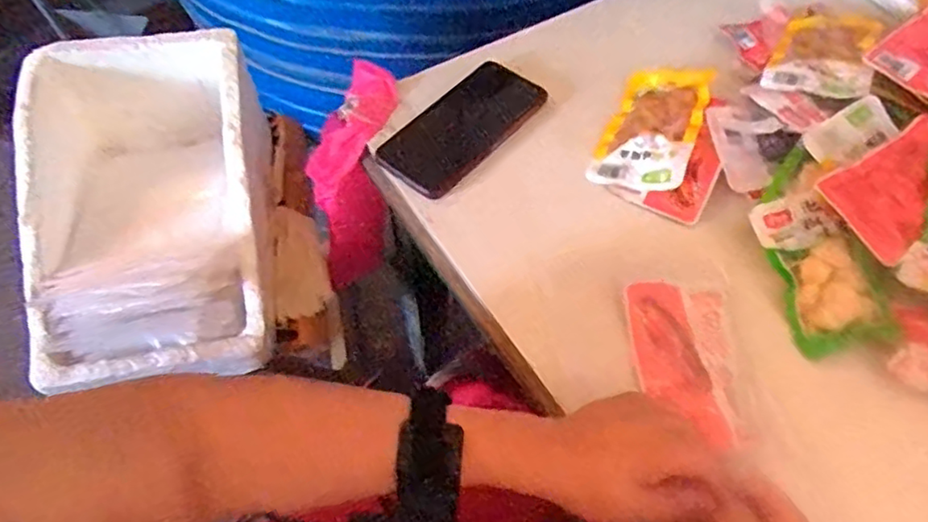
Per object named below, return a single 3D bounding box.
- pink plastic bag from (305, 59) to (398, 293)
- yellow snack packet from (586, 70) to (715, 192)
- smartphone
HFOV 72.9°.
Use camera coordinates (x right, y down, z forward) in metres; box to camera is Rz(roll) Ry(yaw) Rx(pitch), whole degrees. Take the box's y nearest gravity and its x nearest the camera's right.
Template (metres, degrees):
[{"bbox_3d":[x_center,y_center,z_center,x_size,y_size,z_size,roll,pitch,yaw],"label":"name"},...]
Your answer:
[{"bbox_3d":[-0.106,-0.079,0.608,0.066,0.212,0.064,9,18,7],"label":"pink plastic bag"},{"bbox_3d":[0.171,-0.124,0.567,0.078,0.014,0.147,13,63,28],"label":"yellow snack packet"},{"bbox_3d":[0.001,-0.127,0.582,0.079,0.009,0.167,35,65,21],"label":"smartphone"}]

